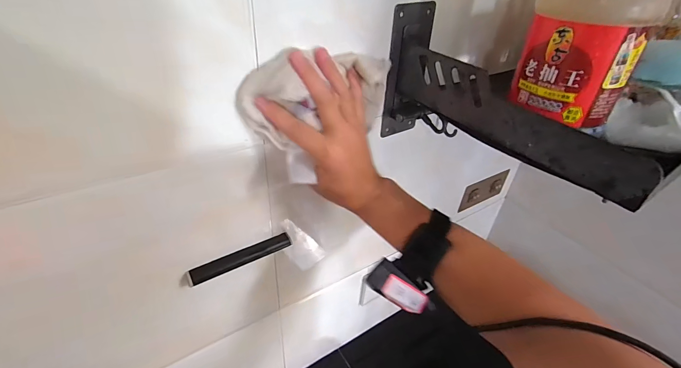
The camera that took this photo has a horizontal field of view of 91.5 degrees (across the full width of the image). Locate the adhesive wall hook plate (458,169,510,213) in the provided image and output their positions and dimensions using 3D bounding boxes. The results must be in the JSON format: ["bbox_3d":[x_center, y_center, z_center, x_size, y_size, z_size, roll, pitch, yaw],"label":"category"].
[{"bbox_3d":[0.312,0.013,0.712,0.145,0.066,0.009,-18,42,-27],"label":"adhesive wall hook plate"}]

